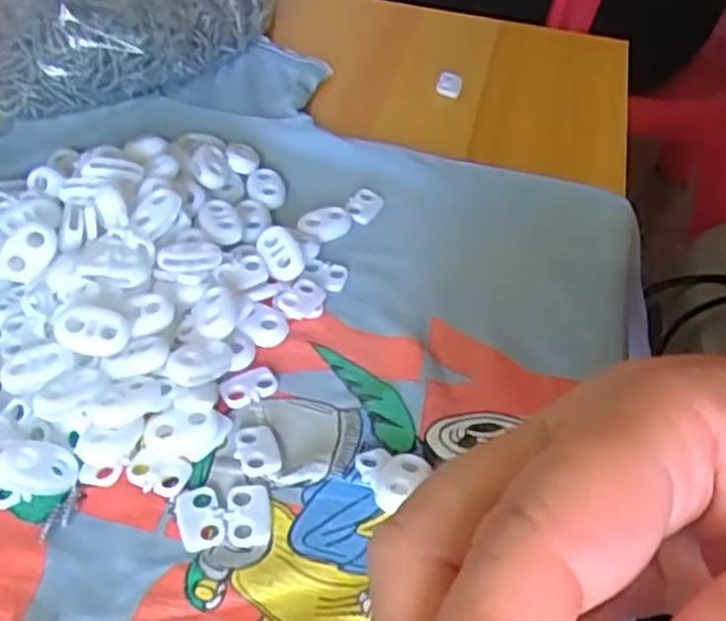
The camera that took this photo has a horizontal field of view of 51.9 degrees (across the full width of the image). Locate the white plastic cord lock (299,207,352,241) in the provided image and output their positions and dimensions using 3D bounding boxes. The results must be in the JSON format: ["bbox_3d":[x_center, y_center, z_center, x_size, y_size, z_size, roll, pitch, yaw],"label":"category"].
[{"bbox_3d":[-0.015,-0.035,0.299,0.021,0.005,0.014,-27,55,-26],"label":"white plastic cord lock"}]

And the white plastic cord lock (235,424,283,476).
[{"bbox_3d":[-0.032,0.042,0.228,0.013,0.004,0.018,-12,50,-15],"label":"white plastic cord lock"}]

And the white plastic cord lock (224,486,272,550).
[{"bbox_3d":[-0.033,0.058,0.214,0.013,0.004,0.019,-3,48,-8],"label":"white plastic cord lock"}]

